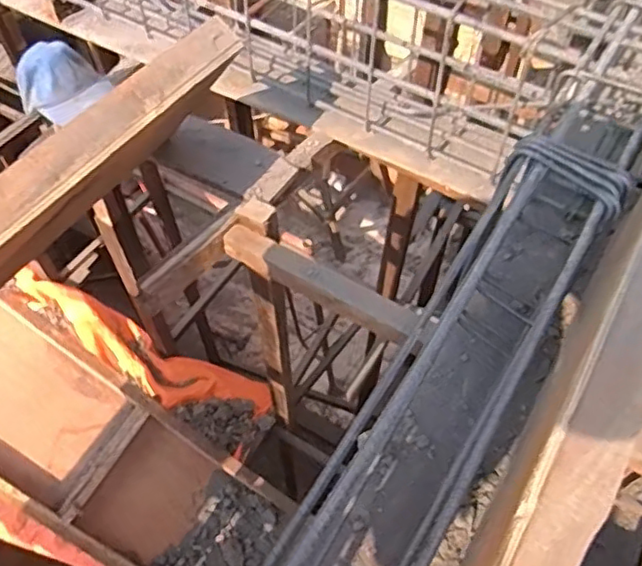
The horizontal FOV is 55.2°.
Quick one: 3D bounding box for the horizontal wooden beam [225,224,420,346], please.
[{"bbox_3d":[-0.022,-0.009,1.190,0.391,0.067,0.063,29,60,18],"label":"horizontal wooden beam"}]

